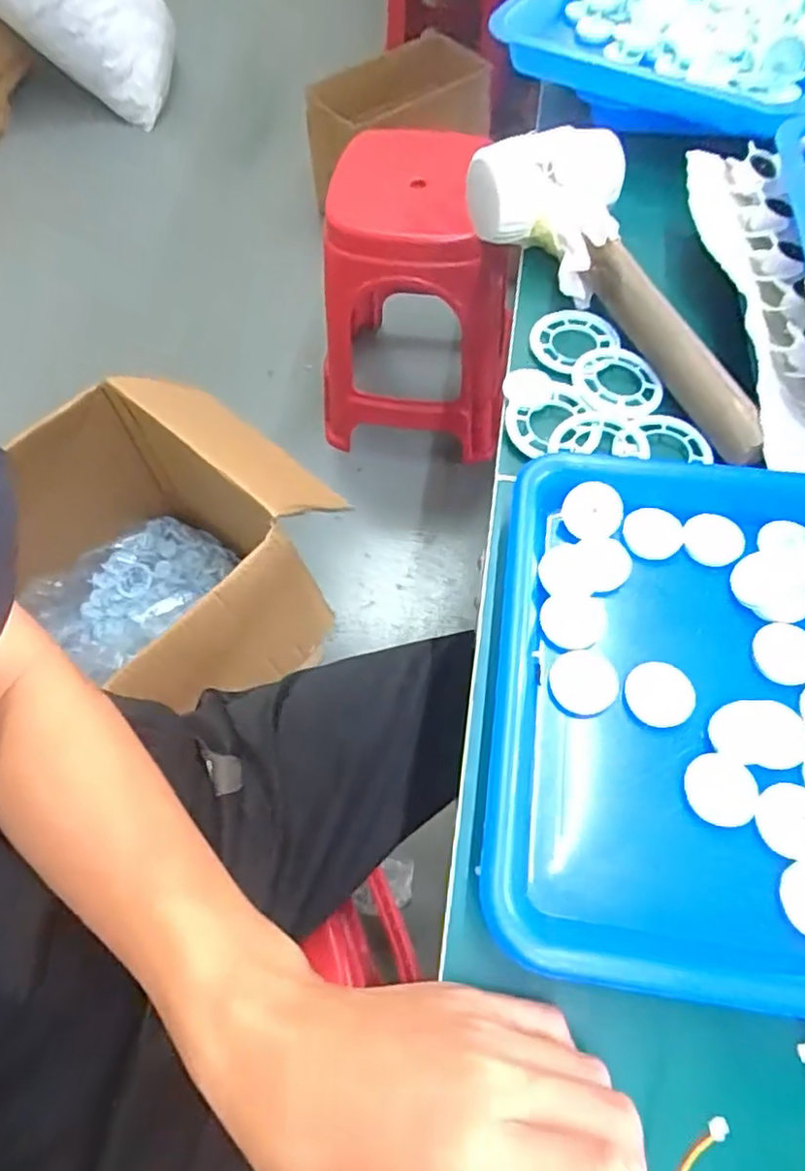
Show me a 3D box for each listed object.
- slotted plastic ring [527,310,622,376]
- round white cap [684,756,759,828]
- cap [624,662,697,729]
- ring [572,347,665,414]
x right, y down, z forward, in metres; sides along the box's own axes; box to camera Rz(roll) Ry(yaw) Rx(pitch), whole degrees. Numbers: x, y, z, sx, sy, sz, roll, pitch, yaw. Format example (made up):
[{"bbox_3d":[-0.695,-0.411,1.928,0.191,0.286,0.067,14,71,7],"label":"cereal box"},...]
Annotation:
[{"bbox_3d":[0.113,-0.161,0.435,0.055,0.010,0.057,-1,62,1],"label":"slotted plastic ring"},{"bbox_3d":[0.145,0.093,0.299,0.031,0.005,0.031,-5,63,10],"label":"round white cap"},{"bbox_3d":[0.125,0.053,0.318,0.029,0.007,0.031,-1,62,1],"label":"cap"},{"bbox_3d":[0.137,-0.129,0.411,0.055,0.007,0.055,-1,62,1],"label":"ring"}]

